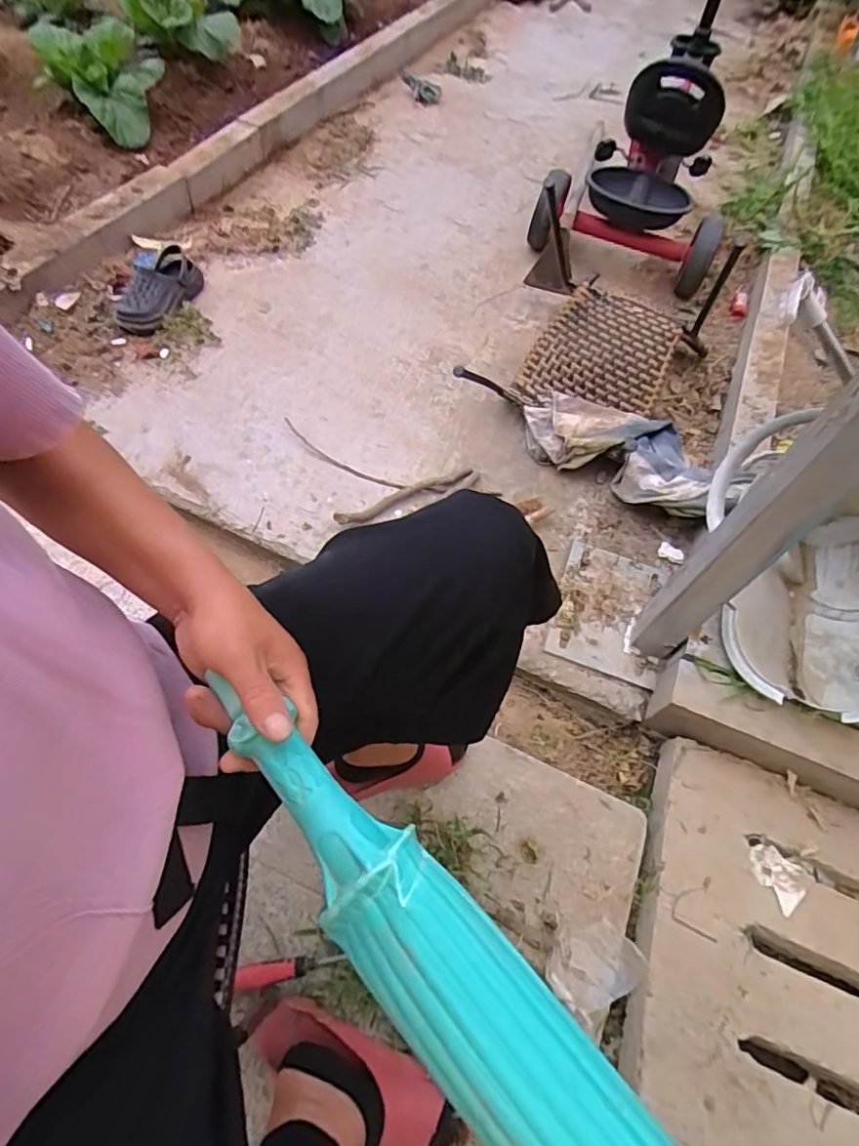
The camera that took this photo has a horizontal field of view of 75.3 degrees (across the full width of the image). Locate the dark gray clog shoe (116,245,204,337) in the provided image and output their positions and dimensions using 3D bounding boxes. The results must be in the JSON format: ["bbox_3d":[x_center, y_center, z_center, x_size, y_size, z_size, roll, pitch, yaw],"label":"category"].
[{"bbox_3d":[-0.639,-0.674,1.320,0.127,0.076,0.318,9,59,-2],"label":"dark gray clog shoe"}]

